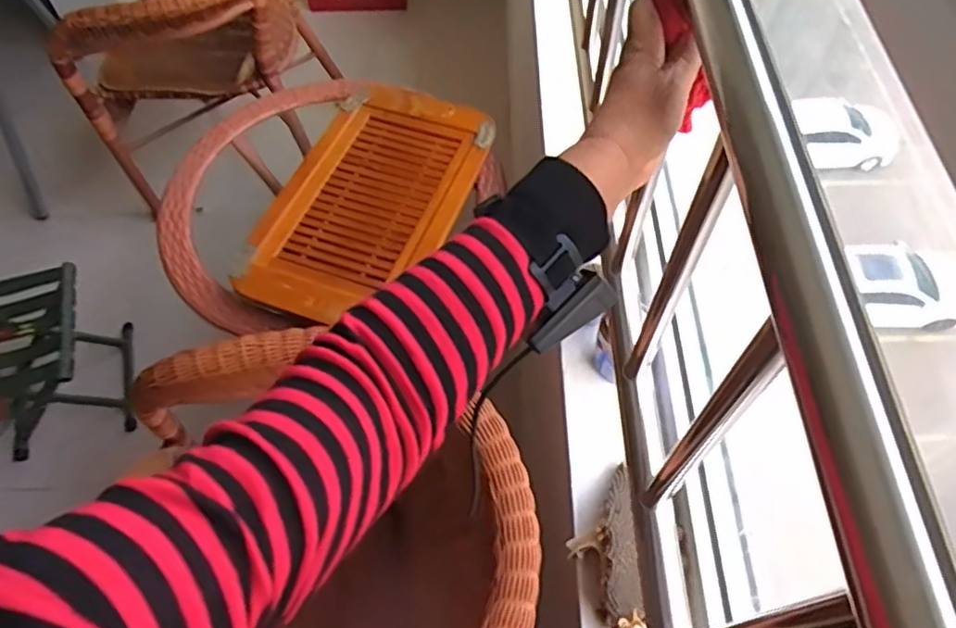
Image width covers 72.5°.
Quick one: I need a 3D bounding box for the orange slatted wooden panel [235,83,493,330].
[{"bbox_3d":[-0.180,-0.198,1.122,0.300,0.057,0.488,20,62,12],"label":"orange slatted wooden panel"}]

